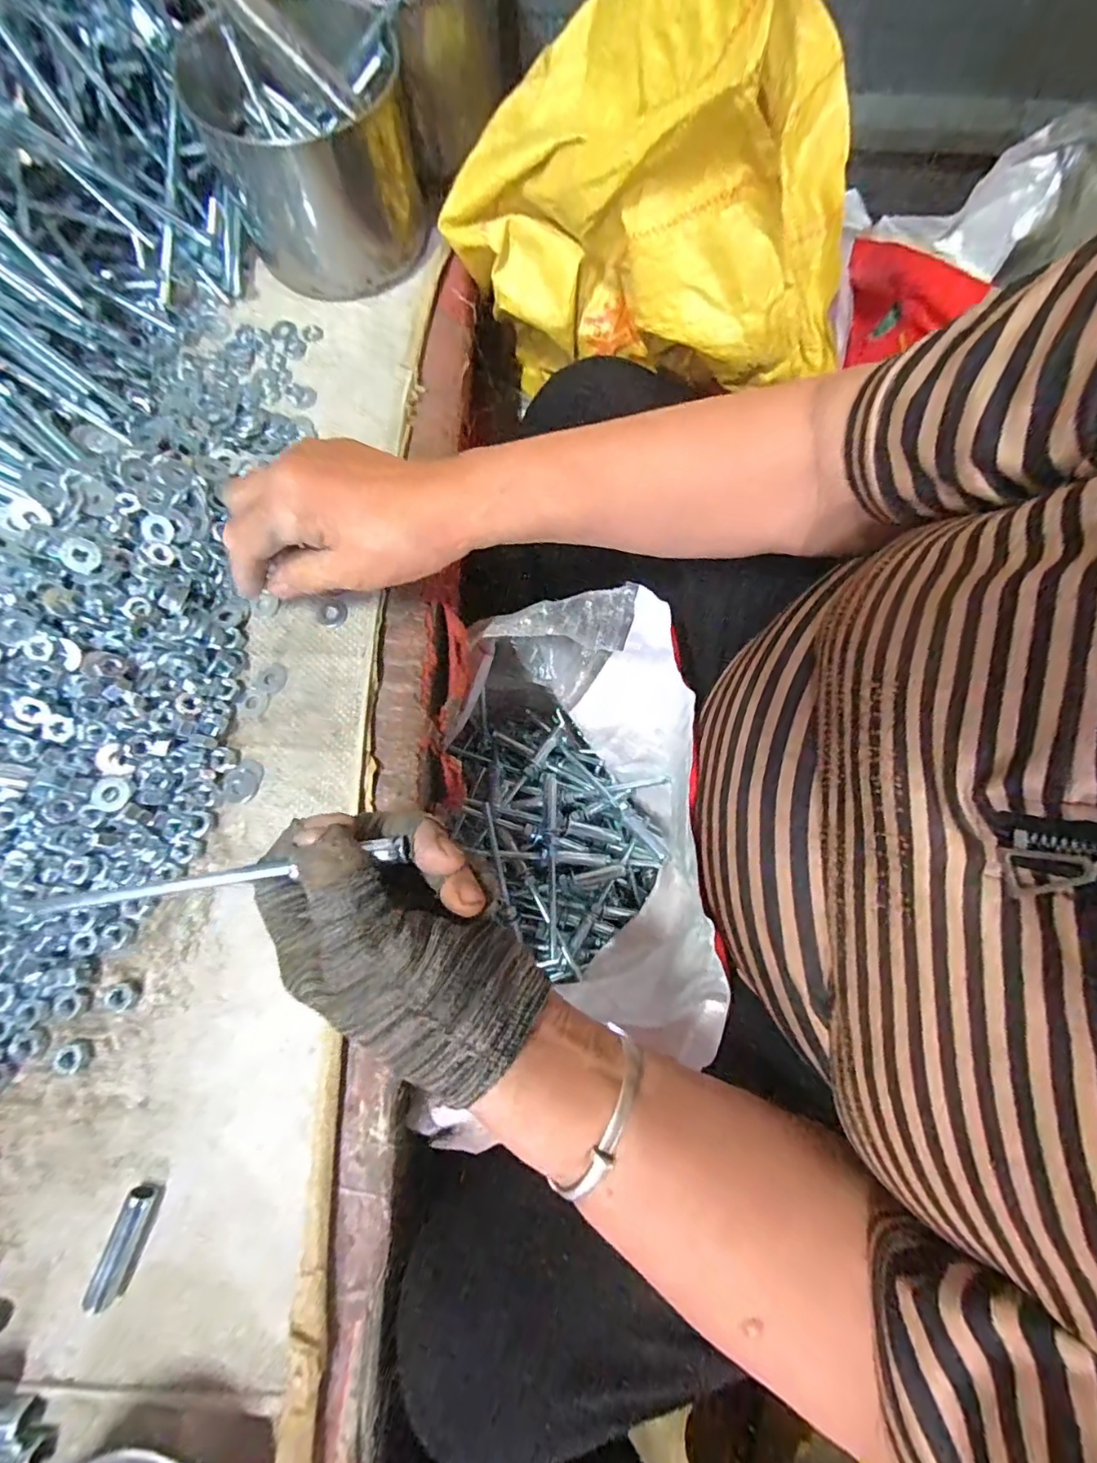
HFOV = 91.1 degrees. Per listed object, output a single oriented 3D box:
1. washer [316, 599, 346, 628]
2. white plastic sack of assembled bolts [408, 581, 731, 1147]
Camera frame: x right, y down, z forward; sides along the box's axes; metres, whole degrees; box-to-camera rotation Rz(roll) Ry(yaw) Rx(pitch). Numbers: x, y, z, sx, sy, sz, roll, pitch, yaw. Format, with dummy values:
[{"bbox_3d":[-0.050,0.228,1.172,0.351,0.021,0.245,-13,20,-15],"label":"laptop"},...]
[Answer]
[{"bbox_3d":[-0.133,-0.072,0.330,0.019,0.004,0.017,13,86,3],"label":"washer"},{"bbox_3d":[0.025,0.066,0.429,0.191,0.173,0.287,-13,75,-5],"label":"white plastic sack of assembled bolts"}]

